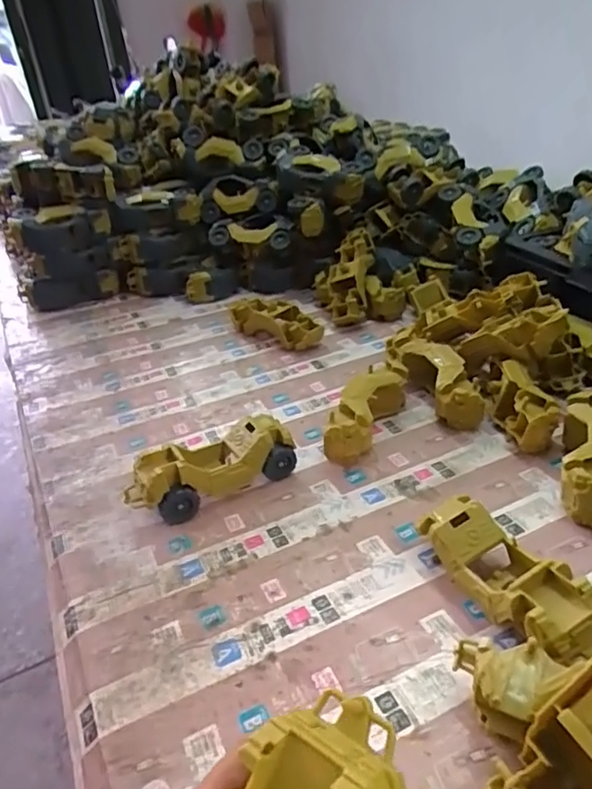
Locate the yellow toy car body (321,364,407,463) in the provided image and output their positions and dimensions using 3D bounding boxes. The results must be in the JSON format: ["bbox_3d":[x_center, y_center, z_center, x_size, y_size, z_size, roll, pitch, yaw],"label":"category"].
[{"bbox_3d":[0.076,0.022,0.648,0.048,0.059,0.141,11,35,26],"label":"yellow toy car body"}]

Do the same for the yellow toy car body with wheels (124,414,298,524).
[{"bbox_3d":[-0.086,0.073,0.584,0.162,0.062,0.057,-23,35,-25],"label":"yellow toy car body with wheels"}]

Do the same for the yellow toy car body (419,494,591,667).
[{"bbox_3d":[0.154,0.137,0.434,0.059,0.066,0.159,-15,32,-14],"label":"yellow toy car body"}]

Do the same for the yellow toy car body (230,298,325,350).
[{"bbox_3d":[-0.032,-0.112,0.889,0.070,0.050,0.162,-24,35,-27],"label":"yellow toy car body"}]

